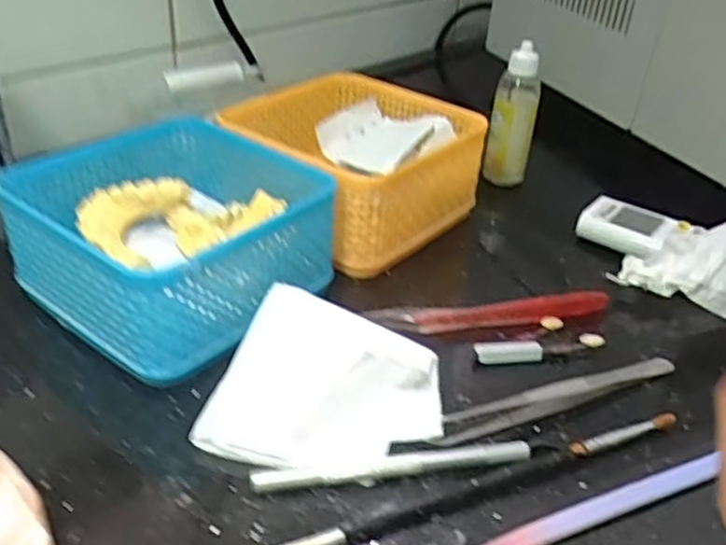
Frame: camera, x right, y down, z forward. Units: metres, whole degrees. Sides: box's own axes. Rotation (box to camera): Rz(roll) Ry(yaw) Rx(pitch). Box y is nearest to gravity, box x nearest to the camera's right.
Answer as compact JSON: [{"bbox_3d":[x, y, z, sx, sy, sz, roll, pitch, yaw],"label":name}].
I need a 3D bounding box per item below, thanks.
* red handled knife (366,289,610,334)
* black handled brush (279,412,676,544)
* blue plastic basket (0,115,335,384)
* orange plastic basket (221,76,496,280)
[{"bbox_3d":[0.070,0.021,0.382,0.131,0.016,0.011,-2,35,-11],"label":"red handled knife"},{"bbox_3d":[0.053,0.085,0.291,0.190,0.008,0.009,-11,37,-22],"label":"black handled brush"},{"bbox_3d":[-0.099,-0.021,0.383,0.132,0.066,0.135,26,39,28],"label":"blue plastic basket"},{"bbox_3d":[-0.009,-0.070,0.455,0.127,0.063,0.129,28,40,30],"label":"orange plastic basket"}]

